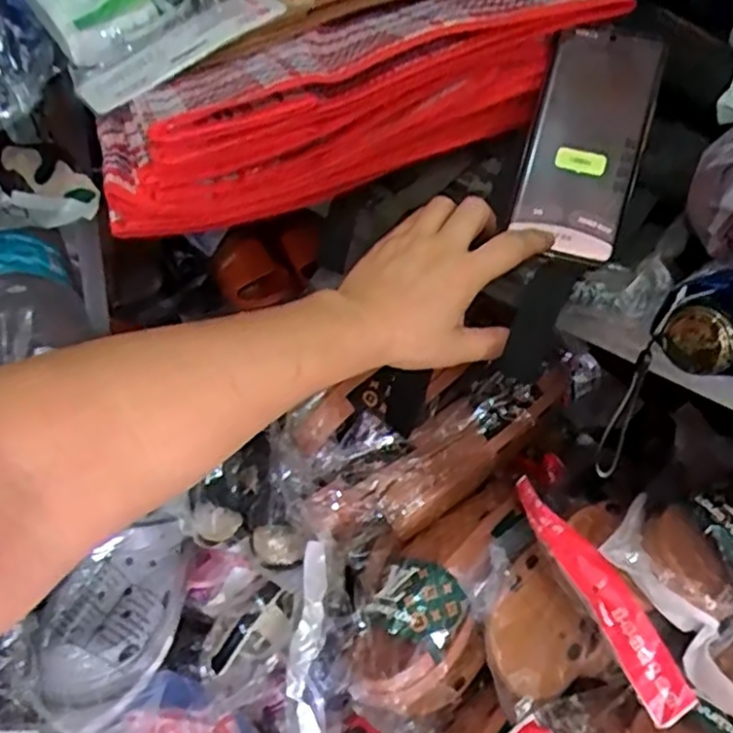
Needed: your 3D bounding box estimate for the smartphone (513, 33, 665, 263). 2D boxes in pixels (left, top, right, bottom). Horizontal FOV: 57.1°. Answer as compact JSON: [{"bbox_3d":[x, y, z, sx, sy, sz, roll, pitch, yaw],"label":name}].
[{"bbox_3d":[0.149,-0.150,0.457,0.073,0.155,0.013,12,-1,7],"label":"smartphone"}]

